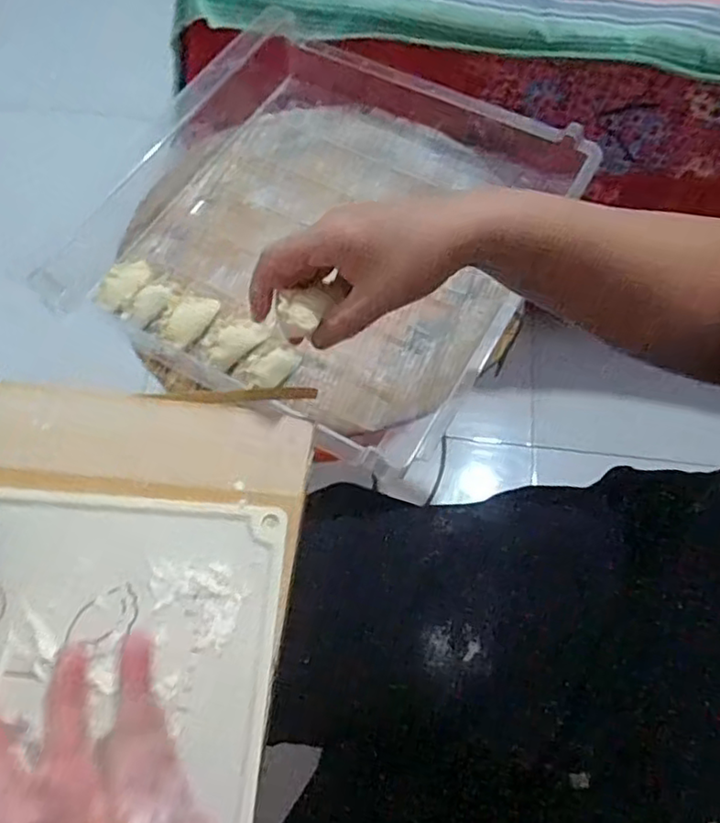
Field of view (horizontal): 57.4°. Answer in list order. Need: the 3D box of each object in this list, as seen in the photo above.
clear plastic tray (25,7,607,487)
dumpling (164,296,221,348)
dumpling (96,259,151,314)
[{"bbox_3d":[-0.030,-0.163,0.576,0.376,0.049,0.367,29,68,13],"label":"clear plastic tray"},{"bbox_3d":[-0.140,-0.076,0.546,0.029,0.021,0.054,26,67,12],"label":"dumpling"},{"bbox_3d":[-0.196,-0.106,0.557,0.031,0.020,0.052,25,67,11],"label":"dumpling"}]

